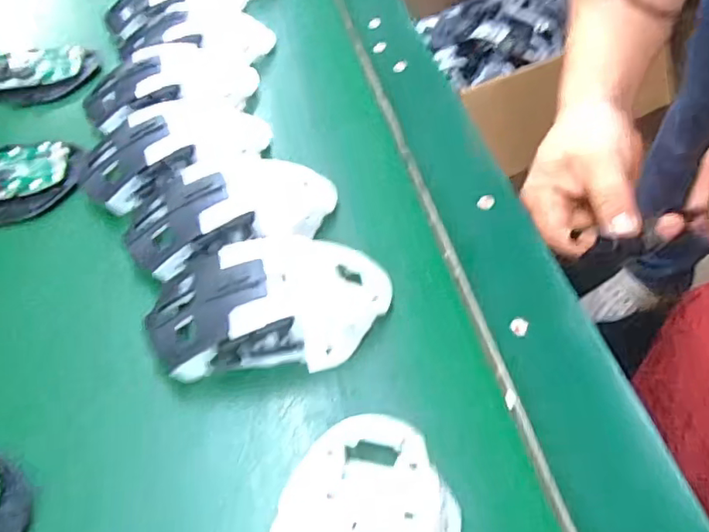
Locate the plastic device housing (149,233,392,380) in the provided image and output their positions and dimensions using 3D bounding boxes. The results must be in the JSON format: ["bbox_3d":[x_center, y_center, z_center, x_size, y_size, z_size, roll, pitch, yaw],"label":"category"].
[{"bbox_3d":[-0.041,0.014,0.277,0.111,0.034,0.069,-4,49,0],"label":"plastic device housing"}]

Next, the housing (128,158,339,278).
[{"bbox_3d":[-0.068,-0.036,0.321,0.114,0.035,0.060,-20,51,-14],"label":"housing"}]

